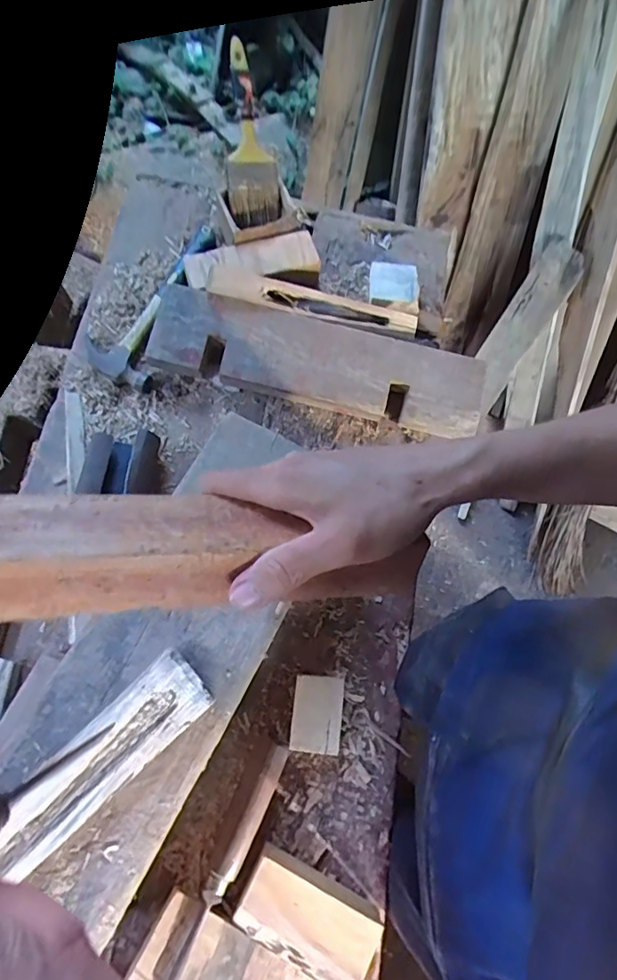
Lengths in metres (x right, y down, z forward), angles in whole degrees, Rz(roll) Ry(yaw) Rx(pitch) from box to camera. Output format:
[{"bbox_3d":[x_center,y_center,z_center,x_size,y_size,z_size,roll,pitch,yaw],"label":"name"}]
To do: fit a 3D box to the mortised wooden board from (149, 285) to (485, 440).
[{"bbox_3d":[0.016,-0.164,0.671,0.424,0.043,0.109,13,84,-4],"label":"mortised wooden board"}]

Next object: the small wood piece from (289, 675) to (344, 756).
[{"bbox_3d":[0.010,0.242,0.559,0.052,0.022,0.075,7,69,1],"label":"small wood piece"}]

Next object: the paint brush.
[{"bbox_3d":[-0.080,-0.471,0.697,0.071,0.033,0.223,-6,108,-4],"label":"paint brush"}]

